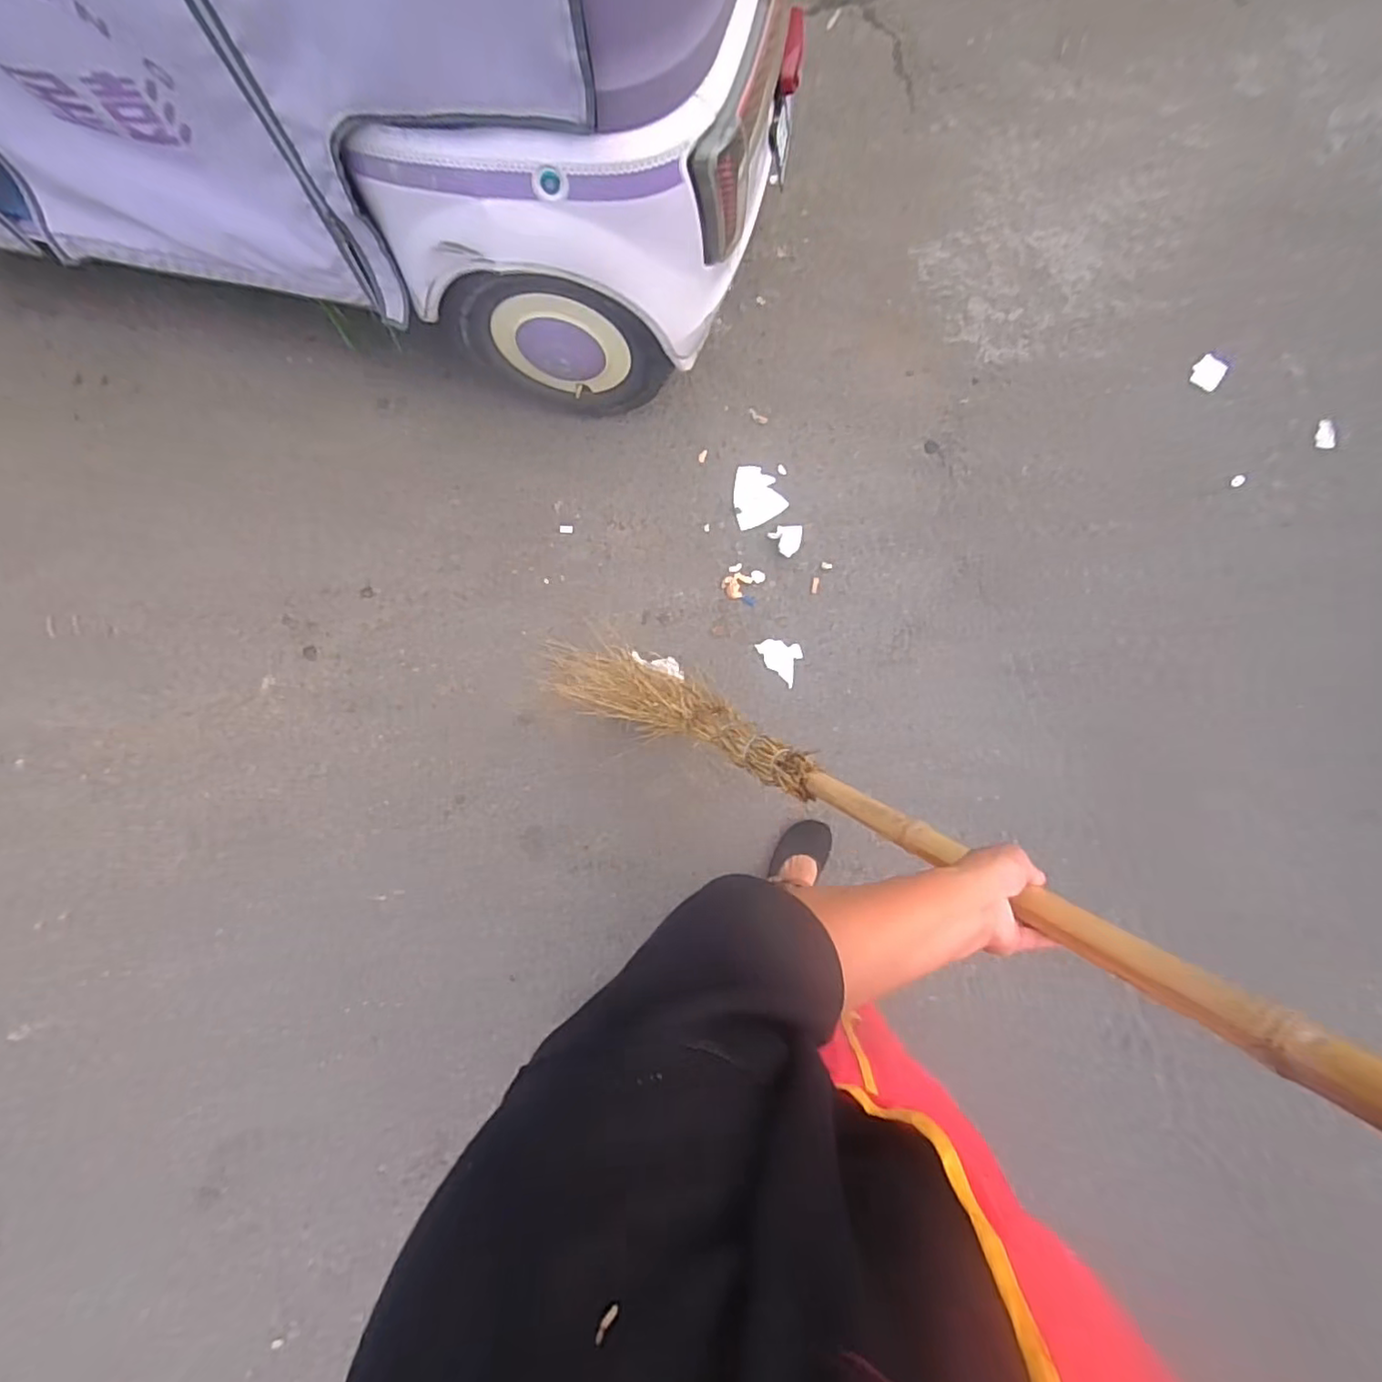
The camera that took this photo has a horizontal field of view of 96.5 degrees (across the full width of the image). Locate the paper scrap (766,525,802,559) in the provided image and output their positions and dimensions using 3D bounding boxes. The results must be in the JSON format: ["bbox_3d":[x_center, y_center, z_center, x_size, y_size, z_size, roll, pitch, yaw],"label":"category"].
[{"bbox_3d":[0.202,-0.314,1.268,0.063,0.013,0.064,-36,84,-3],"label":"paper scrap"}]

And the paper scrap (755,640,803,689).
[{"bbox_3d":[0.188,-0.069,1.242,0.072,0.005,0.104,-41,85,-3],"label":"paper scrap"}]

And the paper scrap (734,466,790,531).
[{"bbox_3d":[0.135,-0.420,1.313,0.107,0.008,0.132,-23,84,-1],"label":"paper scrap"}]

